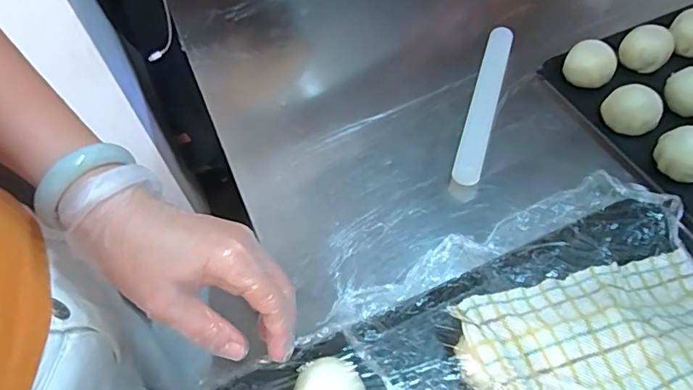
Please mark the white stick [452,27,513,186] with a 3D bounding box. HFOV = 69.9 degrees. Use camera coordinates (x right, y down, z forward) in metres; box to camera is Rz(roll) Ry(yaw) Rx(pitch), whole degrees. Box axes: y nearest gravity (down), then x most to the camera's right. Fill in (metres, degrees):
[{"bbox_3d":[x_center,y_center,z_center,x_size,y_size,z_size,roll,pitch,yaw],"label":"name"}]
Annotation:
[{"bbox_3d":[0.144,-0.097,0.521,0.027,0.027,0.211,14,58,14],"label":"white stick"}]

